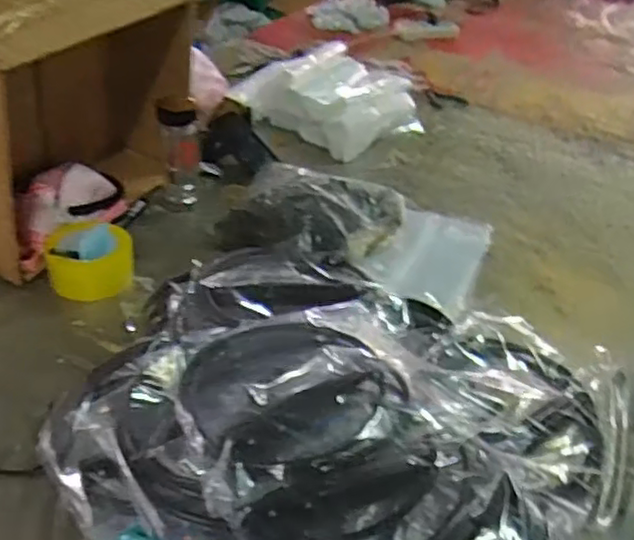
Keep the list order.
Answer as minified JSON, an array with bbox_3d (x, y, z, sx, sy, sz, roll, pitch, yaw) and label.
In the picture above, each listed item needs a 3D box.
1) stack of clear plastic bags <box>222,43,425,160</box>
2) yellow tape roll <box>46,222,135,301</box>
[{"bbox_3d":[0.028,-0.390,1.450,0.343,0.105,0.295,33,45,31],"label":"stack of clear plastic bags"},{"bbox_3d":[-0.327,-0.015,0.963,0.116,0.060,0.116,4,37,-3],"label":"yellow tape roll"}]

